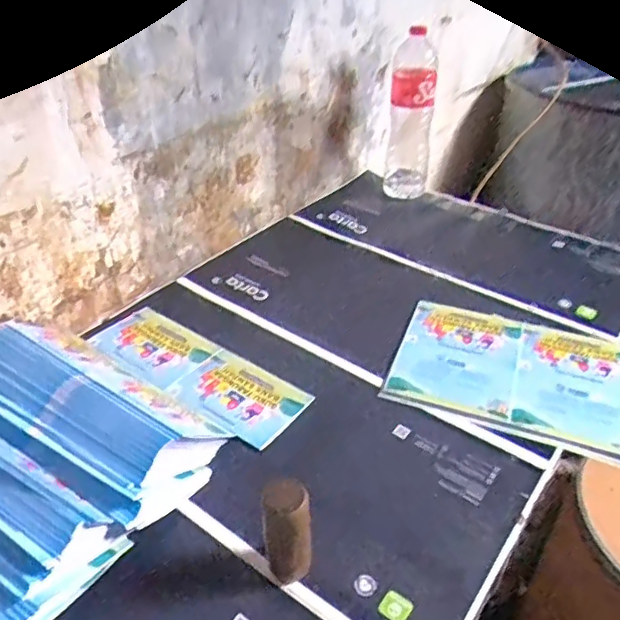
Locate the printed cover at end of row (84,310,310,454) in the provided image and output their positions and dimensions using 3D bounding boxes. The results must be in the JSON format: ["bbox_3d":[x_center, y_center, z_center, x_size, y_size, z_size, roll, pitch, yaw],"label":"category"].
[{"bbox_3d":[-0.149,0.074,0.772,0.308,0.010,0.114,23,40,26],"label":"printed cover at end of row"}]

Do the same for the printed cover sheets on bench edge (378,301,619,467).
[{"bbox_3d":[0.269,0.076,0.782,0.304,0.017,0.221,14,37,16],"label":"printed cover sheets on bench edge"}]

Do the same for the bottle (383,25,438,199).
[{"bbox_3d":[0.203,-0.377,1.203,0.092,0.332,0.075,8,36,9],"label":"bottle"}]

